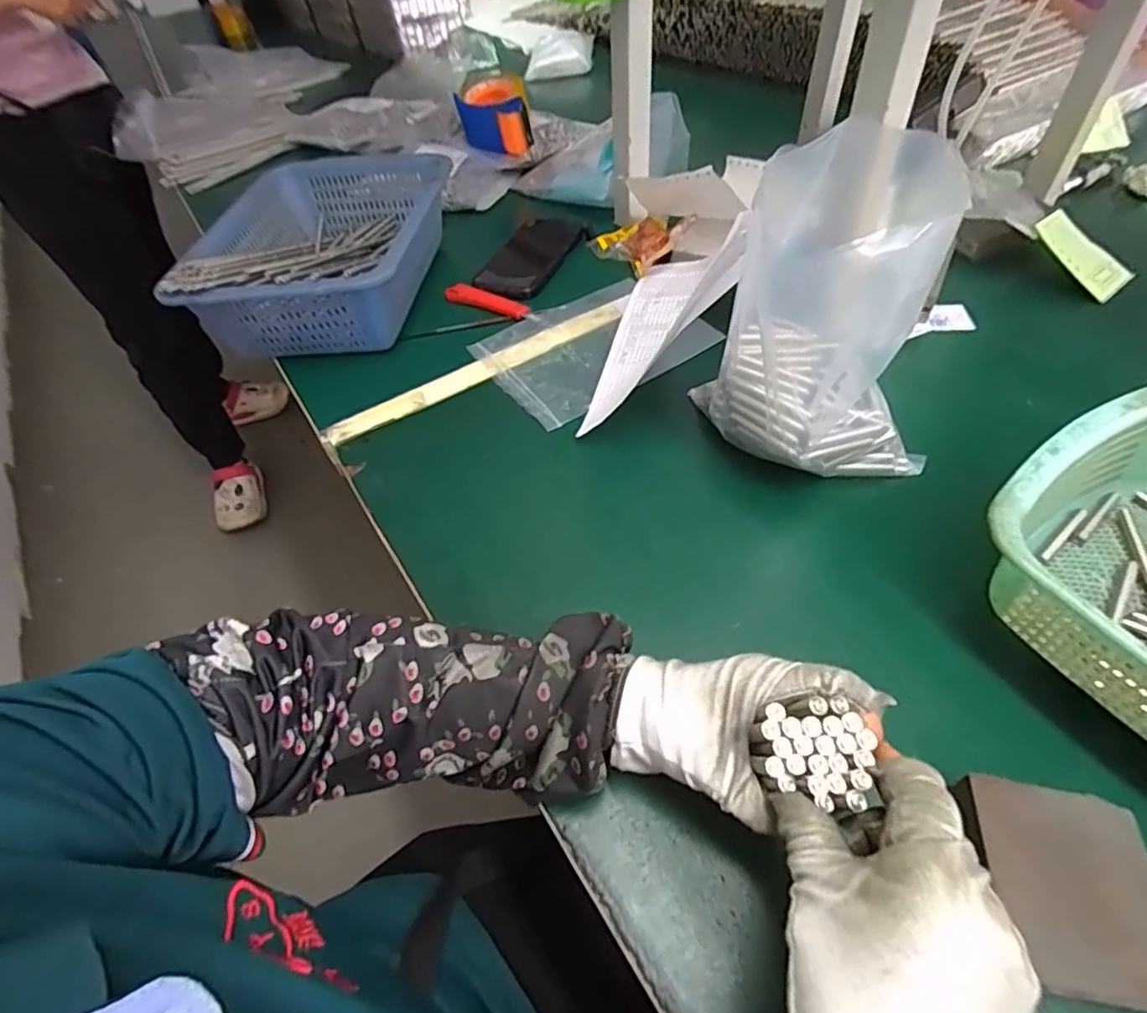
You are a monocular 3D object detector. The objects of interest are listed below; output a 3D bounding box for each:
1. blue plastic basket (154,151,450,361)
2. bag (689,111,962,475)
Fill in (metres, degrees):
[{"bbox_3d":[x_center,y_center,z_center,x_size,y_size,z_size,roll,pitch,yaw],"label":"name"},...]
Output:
[{"bbox_3d":[-0.263,-0.277,0.657,0.229,0.089,0.310,0,50,5],"label":"blue plastic basket"},{"bbox_3d":[0.164,-0.109,0.382,0.167,0.232,0.072,12,52,15],"label":"bag"}]

